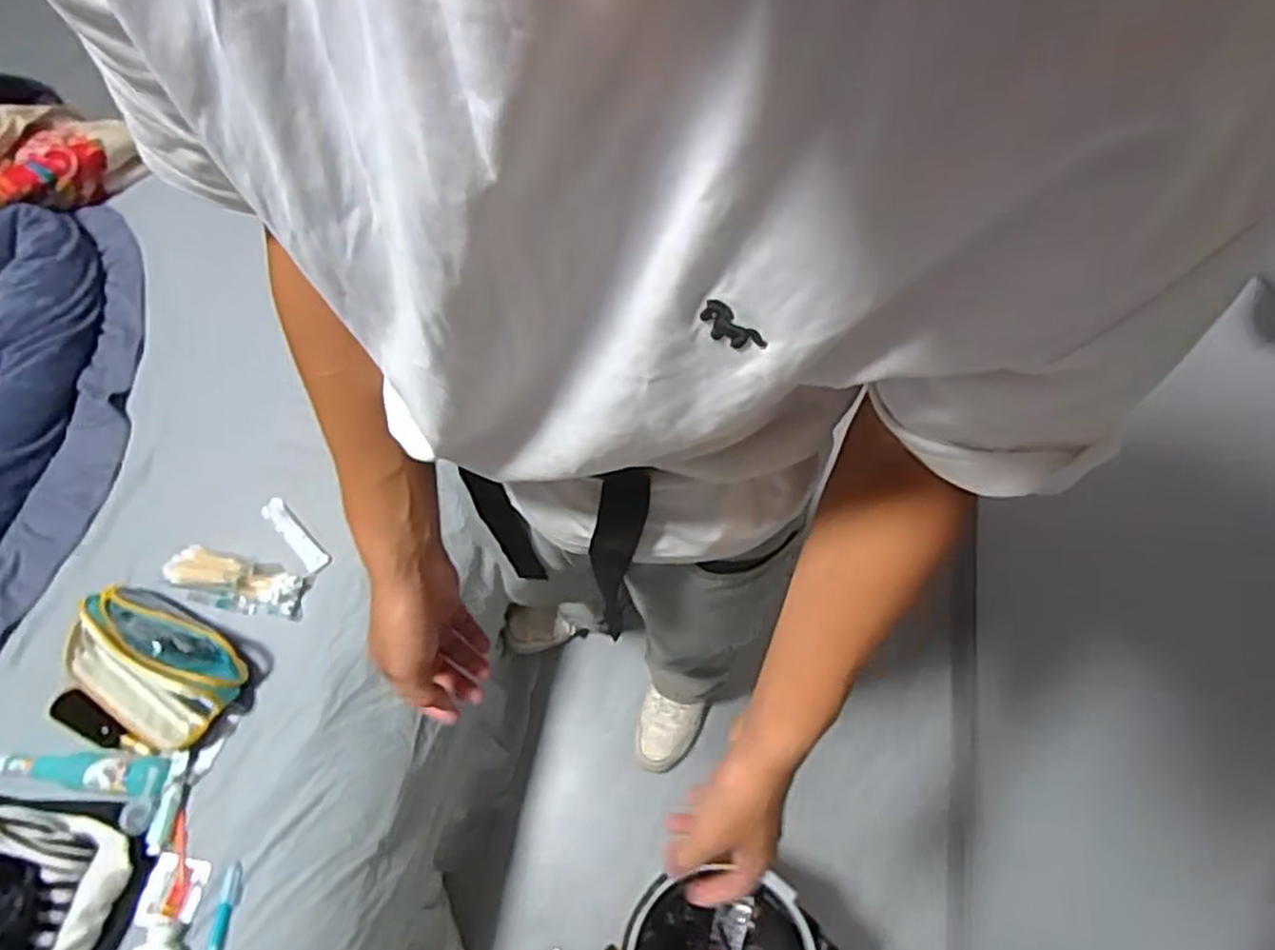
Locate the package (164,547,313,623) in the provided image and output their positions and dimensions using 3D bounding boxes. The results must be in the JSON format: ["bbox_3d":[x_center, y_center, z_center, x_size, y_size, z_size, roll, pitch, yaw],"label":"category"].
[{"bbox_3d":[-0.519,0.135,0.936,0.186,0.035,0.066,11,67,6],"label":"package"}]

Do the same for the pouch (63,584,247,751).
[{"bbox_3d":[-0.587,0.226,0.878,0.228,0.073,0.137,27,70,13],"label":"pouch"}]

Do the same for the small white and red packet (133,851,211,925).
[{"bbox_3d":[-0.514,0.461,0.818,0.059,0.005,0.067,15,61,-8],"label":"small white and red packet"}]

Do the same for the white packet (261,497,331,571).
[{"bbox_3d":[-0.457,0.077,0.980,0.029,0.010,0.133,-42,71,-15],"label":"white packet"}]

